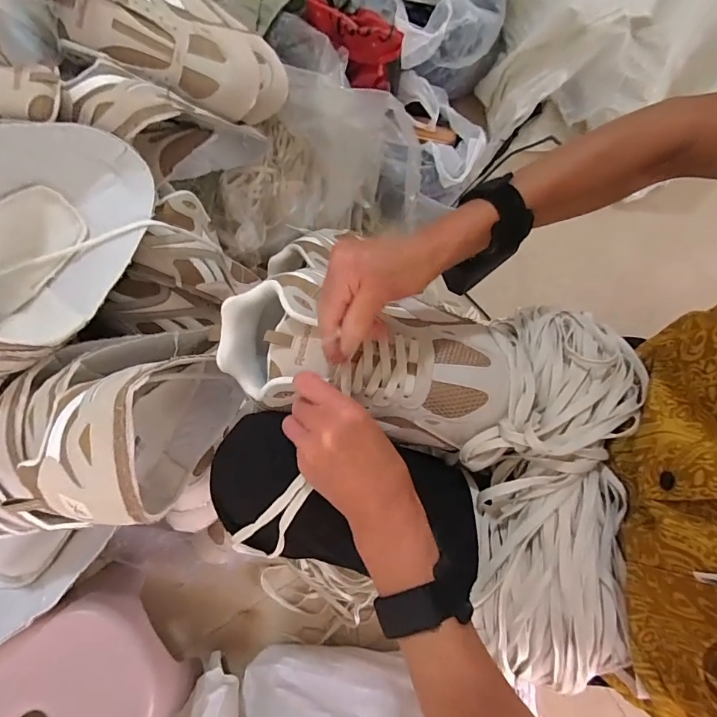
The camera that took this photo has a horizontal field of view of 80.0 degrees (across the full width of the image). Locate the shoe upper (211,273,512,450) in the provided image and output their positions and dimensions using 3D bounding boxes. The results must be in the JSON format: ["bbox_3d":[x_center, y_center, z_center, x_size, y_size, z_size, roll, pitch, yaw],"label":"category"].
[{"bbox_3d":[0.003,-0.006,0.378,0.244,0.078,0.123,13,78,9],"label":"shoe upper"}]

